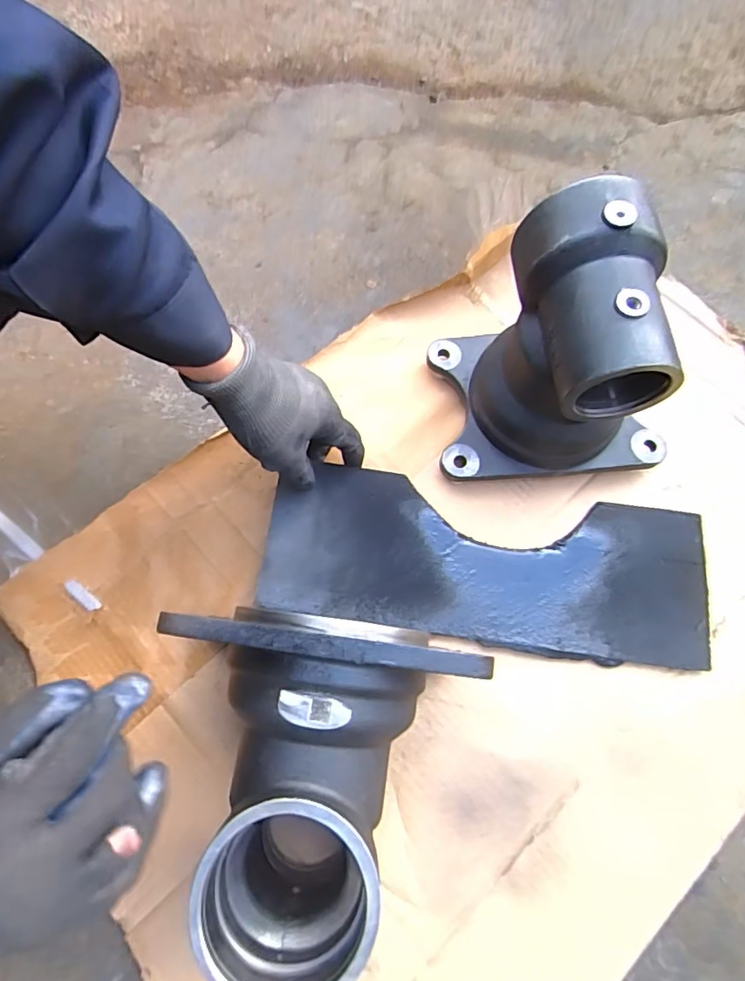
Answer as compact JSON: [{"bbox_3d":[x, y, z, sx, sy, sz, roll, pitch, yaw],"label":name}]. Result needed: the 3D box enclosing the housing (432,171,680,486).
[{"bbox_3d":[0.168,-0.113,0.446,0.206,0.212,0.150,-4,72,-2],"label":"housing"}]

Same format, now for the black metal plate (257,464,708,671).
[{"bbox_3d":[0.102,0.066,0.490,0.392,0.019,0.139,8,69,1],"label":"black metal plate"}]

